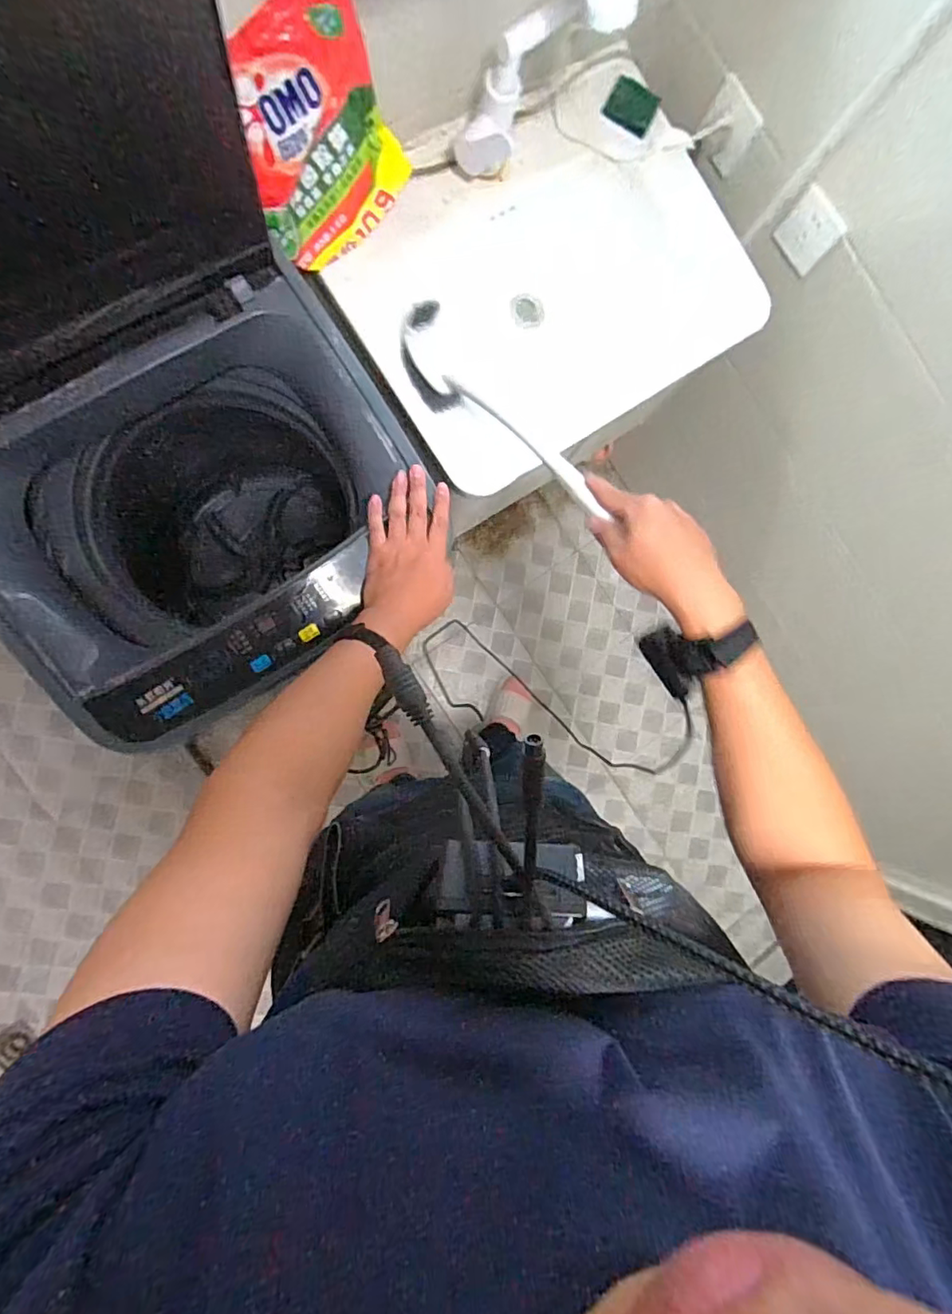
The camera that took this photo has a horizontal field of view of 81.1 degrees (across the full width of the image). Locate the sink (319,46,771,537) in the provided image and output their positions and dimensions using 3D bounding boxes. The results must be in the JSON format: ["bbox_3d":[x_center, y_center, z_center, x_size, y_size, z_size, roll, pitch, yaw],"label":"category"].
[{"bbox_3d":[0.106,-0.554,0.914,0.601,0.204,0.452,-36,94,-9],"label":"sink"}]

